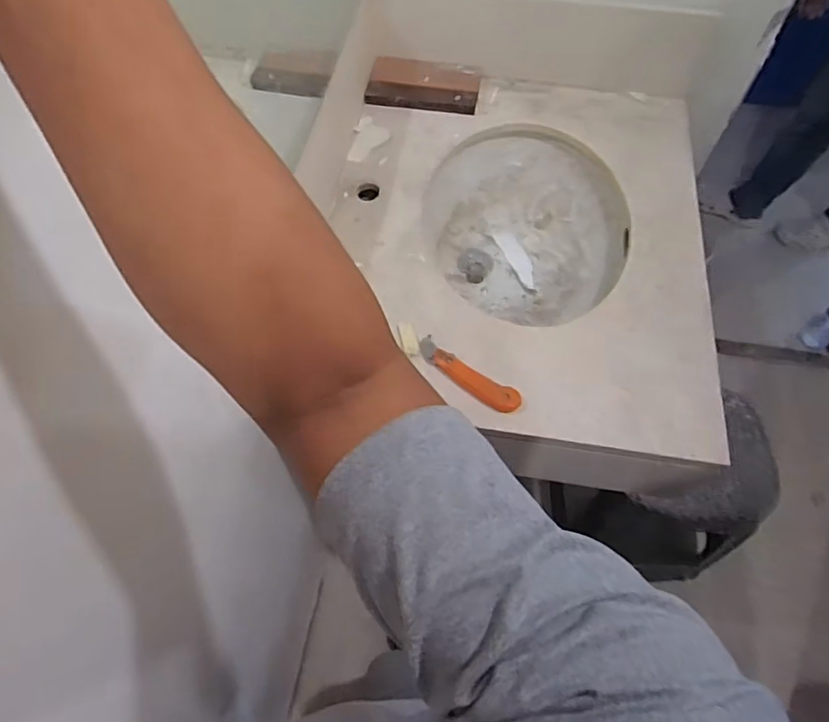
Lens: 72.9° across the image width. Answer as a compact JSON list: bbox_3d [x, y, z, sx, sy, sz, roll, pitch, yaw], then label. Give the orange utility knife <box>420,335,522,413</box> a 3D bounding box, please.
[{"bbox_3d":[0.069,0.016,0.740,0.155,0.015,0.038,33,65,18],"label":"orange utility knife"}]

